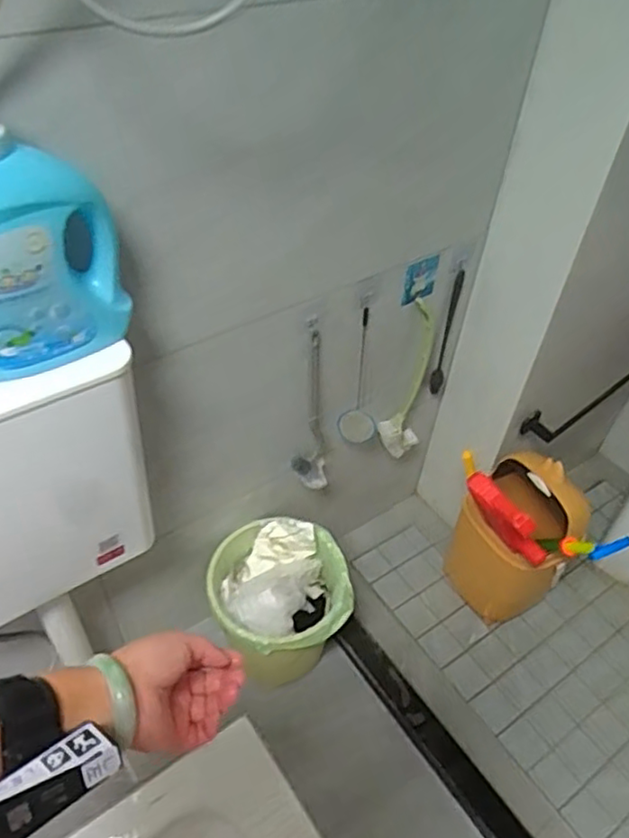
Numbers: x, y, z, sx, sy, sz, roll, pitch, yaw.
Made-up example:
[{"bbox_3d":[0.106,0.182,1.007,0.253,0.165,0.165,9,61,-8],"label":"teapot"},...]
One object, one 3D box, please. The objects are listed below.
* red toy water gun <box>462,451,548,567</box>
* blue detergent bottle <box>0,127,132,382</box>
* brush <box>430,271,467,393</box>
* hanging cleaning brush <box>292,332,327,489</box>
[{"bbox_3d":[0.291,0.138,1.016,0.034,0.062,0.208,-15,49,-17],"label":"red toy water gun"},{"bbox_3d":[-0.277,-0.167,0.598,0.165,0.244,0.082,-25,53,-25],"label":"blue detergent bottle"},{"bbox_3d":[0.256,-0.159,1.242,0.024,0.272,0.032,14,47,10],"label":"brush"},{"bbox_3d":[-0.004,-0.007,1.113,0.062,0.307,0.087,0,46,-4],"label":"hanging cleaning brush"}]

